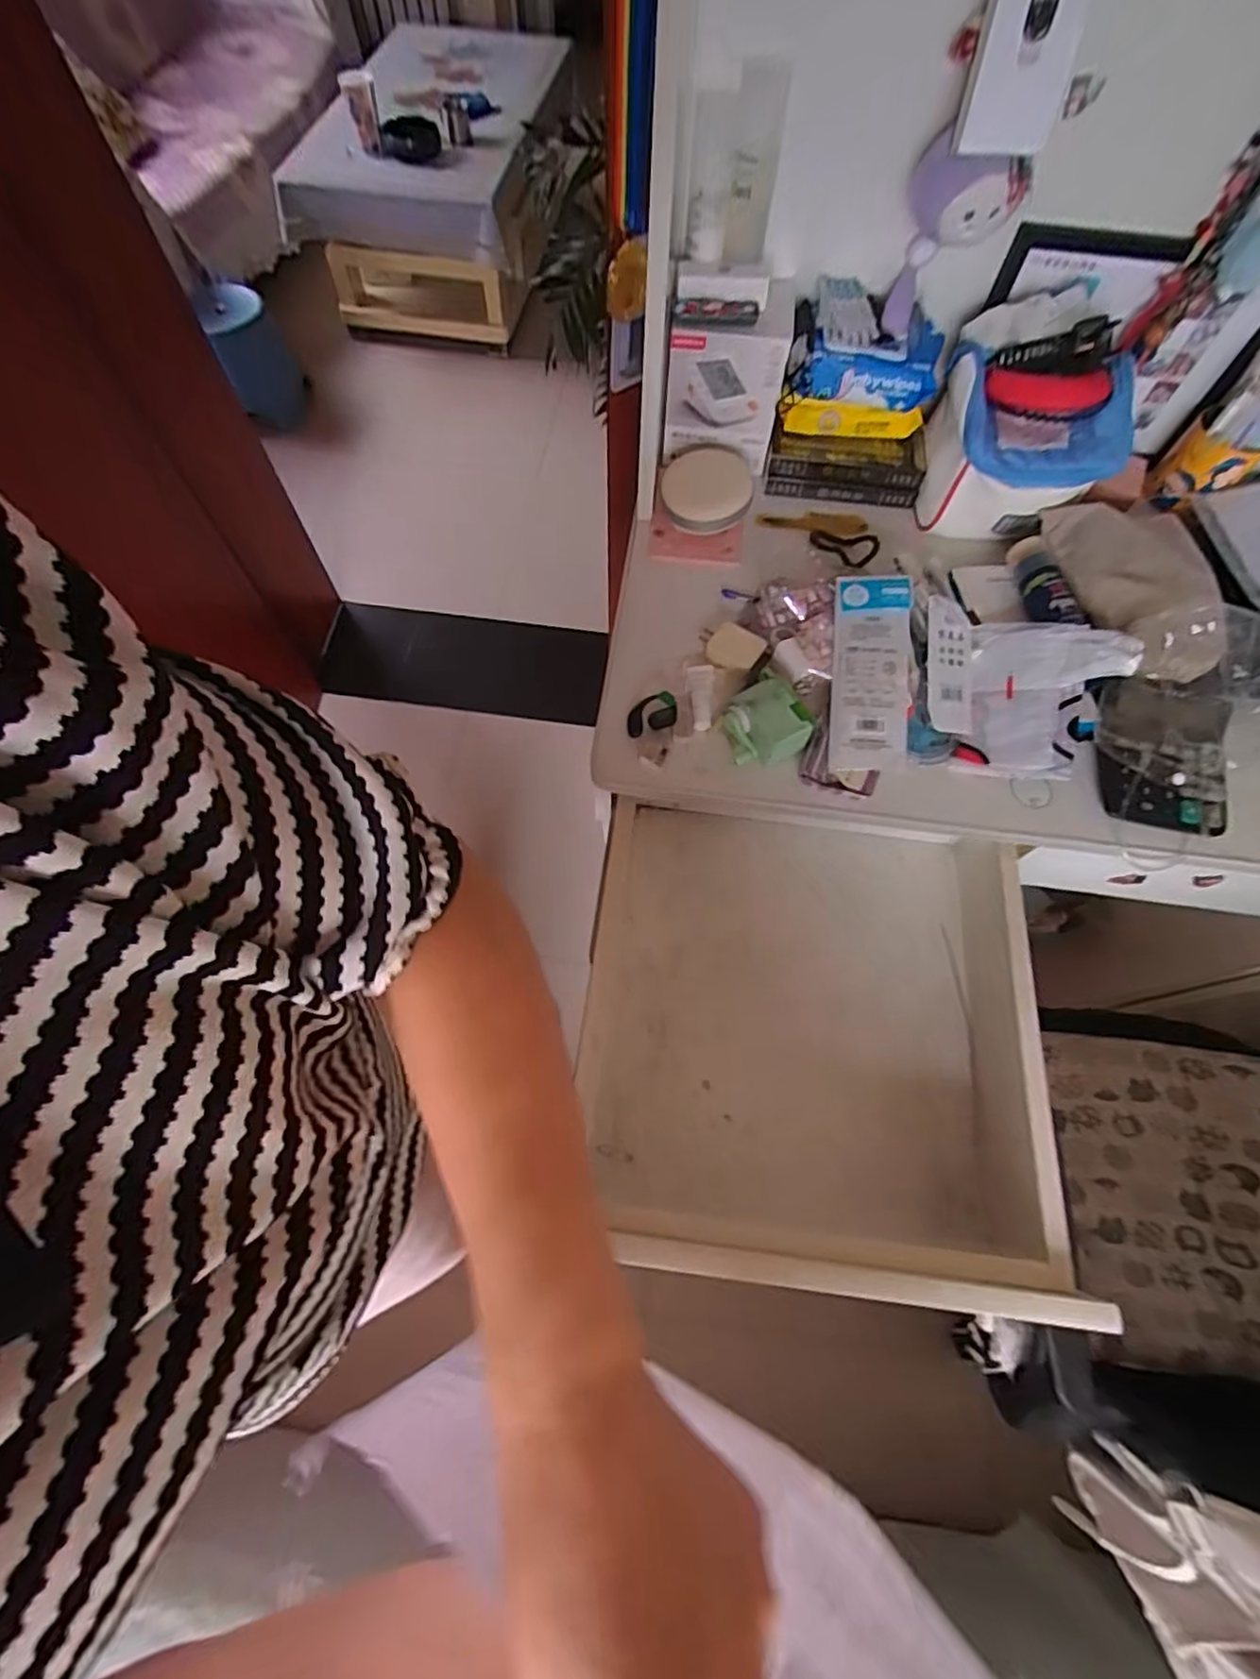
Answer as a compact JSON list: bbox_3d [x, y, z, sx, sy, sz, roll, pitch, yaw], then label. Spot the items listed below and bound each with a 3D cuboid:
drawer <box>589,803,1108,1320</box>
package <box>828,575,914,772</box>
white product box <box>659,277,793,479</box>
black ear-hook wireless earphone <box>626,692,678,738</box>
[{"bbox_3d":[0.193,0.175,0.638,0.405,0.119,0.436,7,66,1],"label":"drawer"},{"bbox_3d":[0.240,-0.167,0.642,0.072,0.010,0.198,3,85,14],"label":"package"},{"bbox_3d":[0.115,-0.562,0.768,0.131,0.148,0.121,7,66,1],"label":"white product box"},{"bbox_3d":[0.022,-0.128,0.659,0.051,0.025,0.038,-14,67,-8],"label":"black ear-hook wireless earphone"}]

